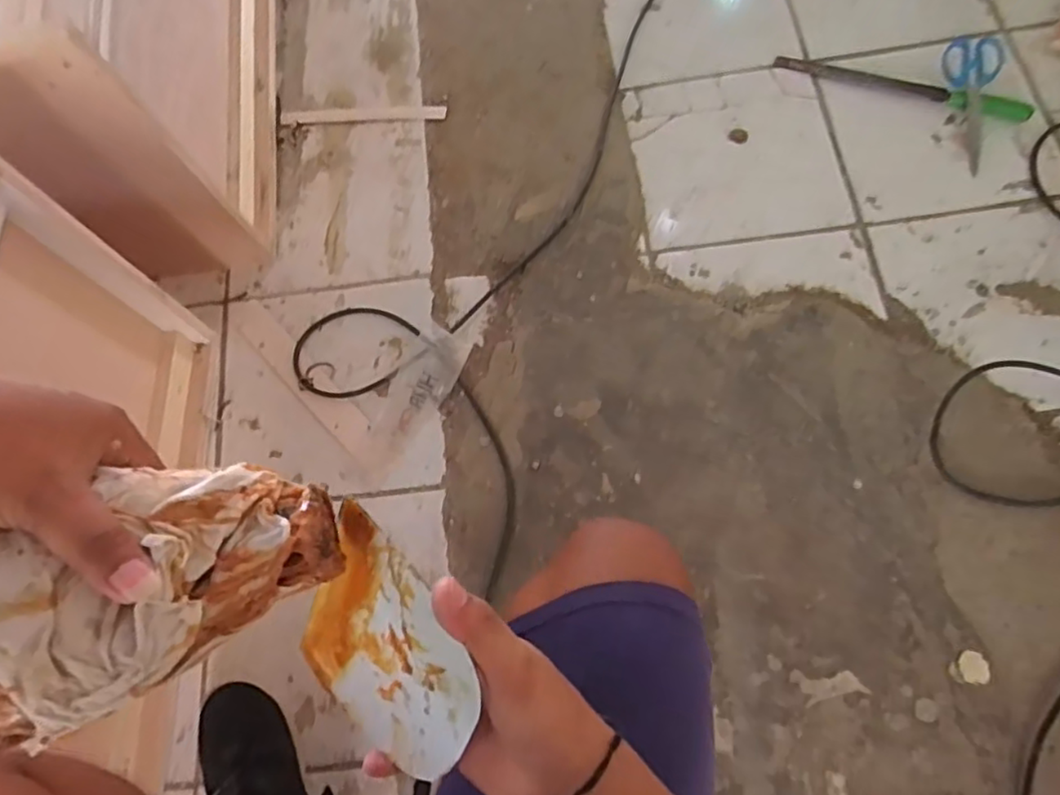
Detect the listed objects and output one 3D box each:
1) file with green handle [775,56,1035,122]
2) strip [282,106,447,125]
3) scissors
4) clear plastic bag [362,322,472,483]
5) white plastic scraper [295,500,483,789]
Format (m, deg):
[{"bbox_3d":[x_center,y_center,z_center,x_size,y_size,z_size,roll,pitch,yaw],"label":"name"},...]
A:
[{"bbox_3d":[0.570,-0.483,0.974,0.370,0.022,0.035,22,72,10],"label":"file with green handle"},{"bbox_3d":[-0.263,-0.450,1.007,0.258,0.006,0.026,-2,70,2],"label":"strip"},{"bbox_3d":[0.658,-0.434,0.942,0.083,0.018,0.211,3,85,4],"label":"scissors"},{"bbox_3d":[-0.155,0.003,0.827,0.074,0.024,0.211,27,73,12],"label":"clear plastic bag"},{"bbox_3d":[-0.077,0.139,0.336,0.114,0.138,0.005,41,37,22],"label":"white plastic scraper"}]

